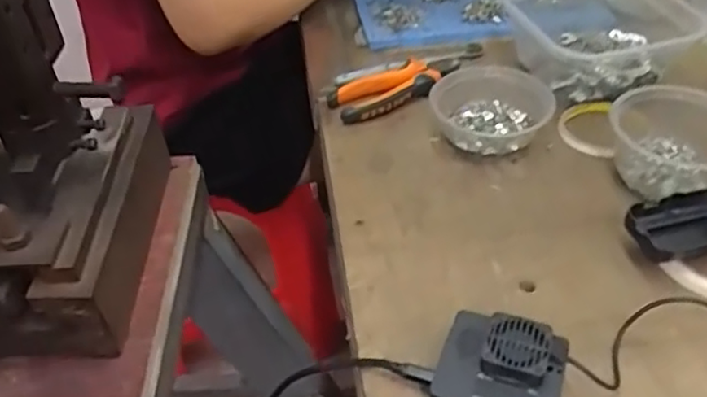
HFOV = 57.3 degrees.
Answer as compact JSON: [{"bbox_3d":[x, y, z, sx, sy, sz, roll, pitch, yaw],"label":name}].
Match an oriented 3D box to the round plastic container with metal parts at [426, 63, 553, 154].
[{"bbox_3d":[0.134,-0.086,0.635,0.110,0.052,0.093,0,42,6],"label":"round plastic container with metal parts"}]

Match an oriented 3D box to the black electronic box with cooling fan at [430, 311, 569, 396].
[{"bbox_3d":[0.094,0.115,0.420,0.077,0.043,0.071,12,45,19],"label":"black electronic box with cooling fan"}]

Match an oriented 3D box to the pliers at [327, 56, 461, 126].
[{"bbox_3d":[0.051,-0.122,0.695,0.154,0.030,0.057,-20,44,-16],"label":"pliers"}]

